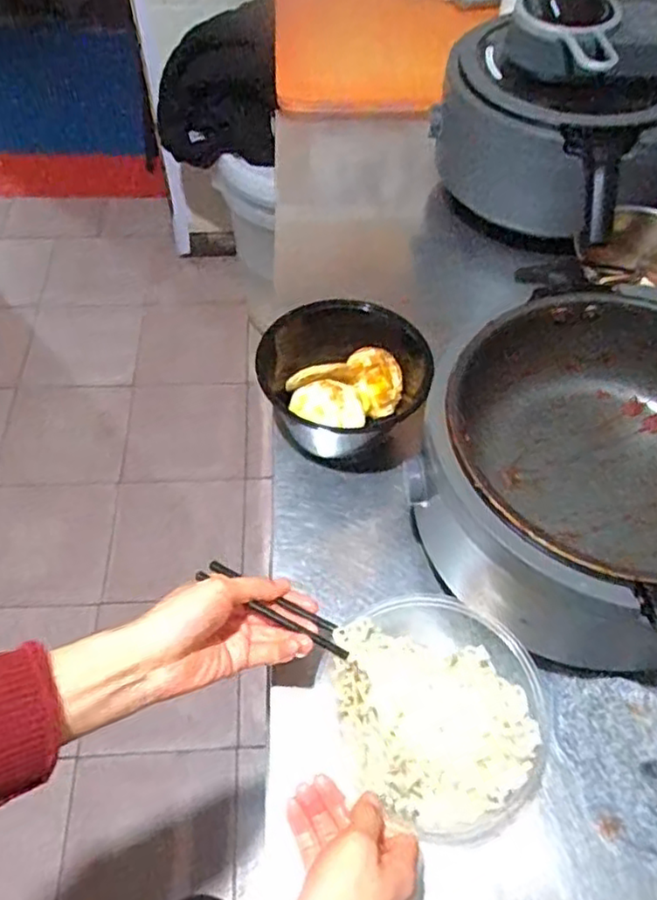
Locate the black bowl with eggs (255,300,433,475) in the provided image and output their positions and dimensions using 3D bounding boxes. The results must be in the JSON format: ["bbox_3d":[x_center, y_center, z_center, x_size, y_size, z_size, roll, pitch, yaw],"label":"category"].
[{"bbox_3d":[0.015,-0.068,0.699,0.165,0.090,0.156,1,56,-1],"label":"black bowl with eggs"}]

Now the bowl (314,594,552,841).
[{"bbox_3d":[0.083,0.187,0.494,0.145,0.074,0.162,-29,62,-20],"label":"bowl"}]

